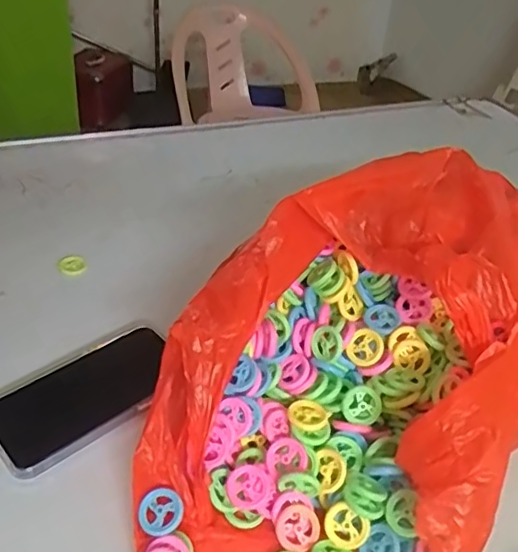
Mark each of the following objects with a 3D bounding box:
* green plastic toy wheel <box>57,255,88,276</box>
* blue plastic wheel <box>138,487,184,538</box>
[{"bbox_3d":[-0.198,-0.011,0.610,0.032,0.026,0.010,4,36,-3],"label":"green plastic toy wheel"},{"bbox_3d":[-0.065,0.154,0.379,0.029,0.006,0.028,-2,63,3],"label":"blue plastic wheel"}]

